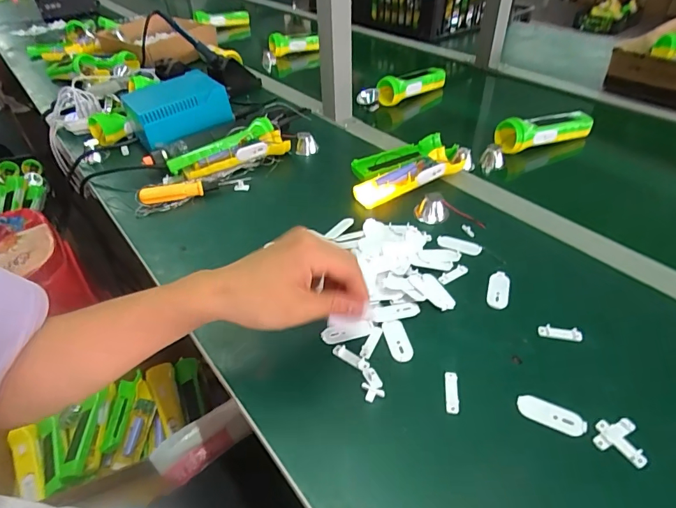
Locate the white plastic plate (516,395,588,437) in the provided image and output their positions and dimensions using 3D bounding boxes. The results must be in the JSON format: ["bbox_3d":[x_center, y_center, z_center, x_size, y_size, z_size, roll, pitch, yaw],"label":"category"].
[{"bbox_3d":[0.168,0.127,0.337,0.050,0.004,0.019,17,47,22],"label":"white plastic plate"}]

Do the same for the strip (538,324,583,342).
[{"bbox_3d":[0.206,0.073,0.396,0.037,0.004,0.012,5,44,11],"label":"strip"}]

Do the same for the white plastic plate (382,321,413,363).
[{"bbox_3d":[0.056,0.080,0.396,0.021,0.005,0.044,-10,43,-5],"label":"white plastic plate"}]

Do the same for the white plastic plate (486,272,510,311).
[{"bbox_3d":[0.165,0.037,0.439,0.022,0.004,0.047,11,45,16],"label":"white plastic plate"}]

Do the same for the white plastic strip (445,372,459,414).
[{"bbox_3d":[0.095,0.115,0.357,0.010,0.005,0.035,3,44,9],"label":"white plastic strip"}]

